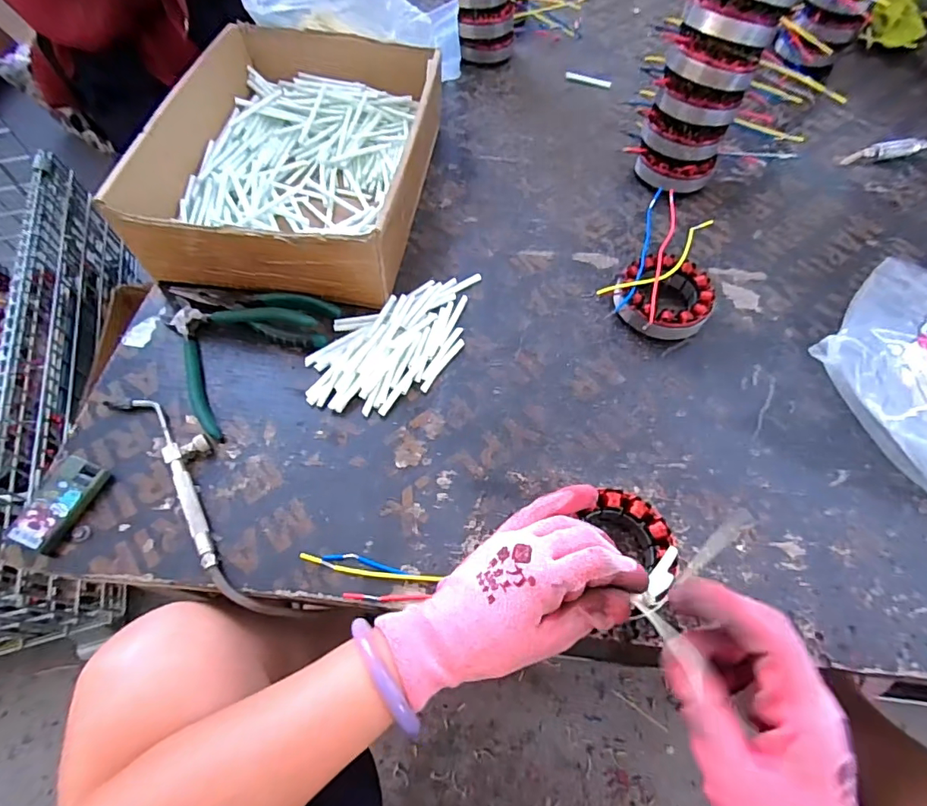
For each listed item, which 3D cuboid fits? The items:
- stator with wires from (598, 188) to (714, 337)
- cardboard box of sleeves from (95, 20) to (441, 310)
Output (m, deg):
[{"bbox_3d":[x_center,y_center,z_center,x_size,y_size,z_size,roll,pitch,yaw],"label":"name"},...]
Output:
[{"bbox_3d":[0.206,-0.135,0.491,0.098,0.036,0.181,28,64,14],"label":"stator with wires"},{"bbox_3d":[-0.162,-0.261,0.521,0.244,0.092,0.337,9,61,4],"label":"cardboard box of sleeves"}]

